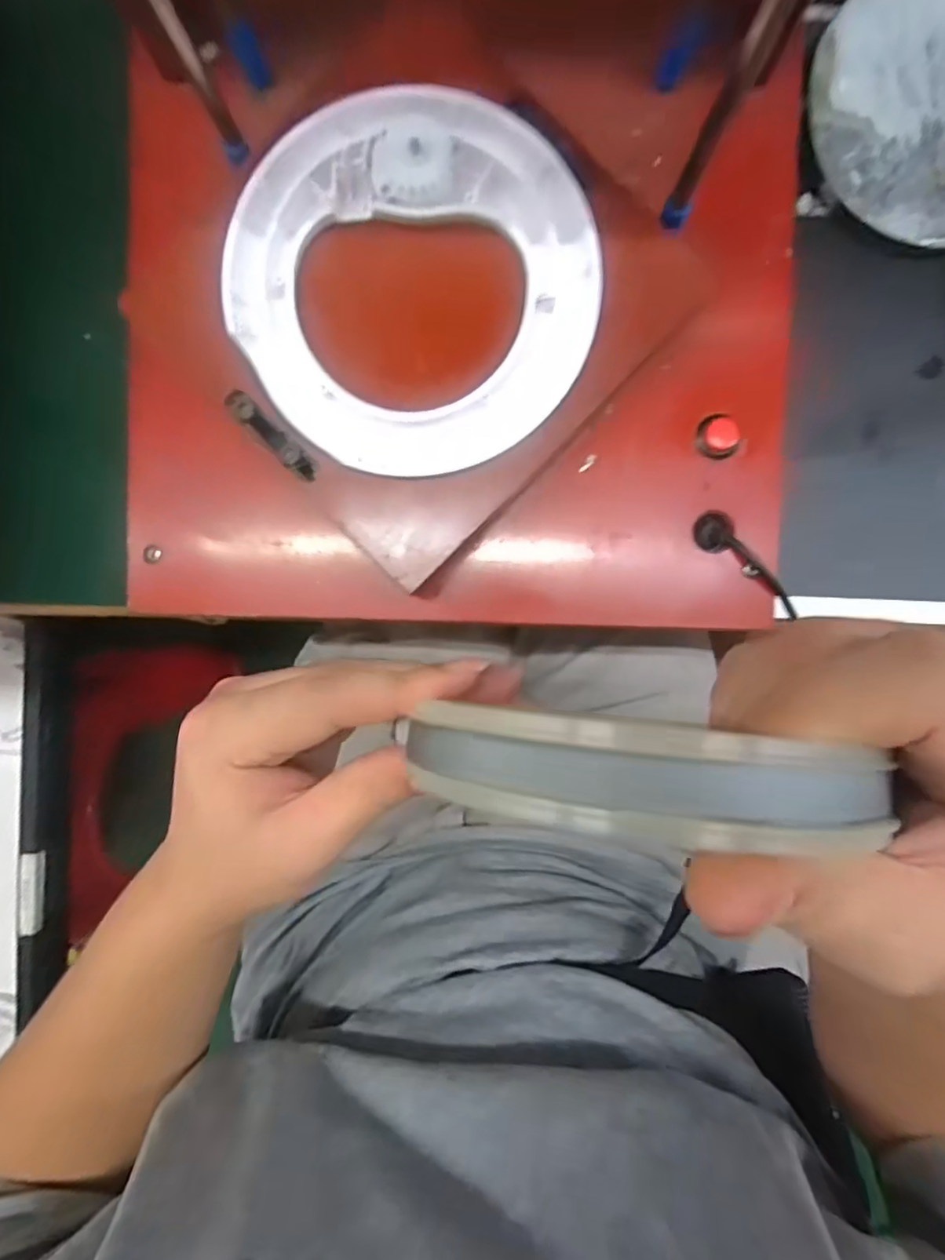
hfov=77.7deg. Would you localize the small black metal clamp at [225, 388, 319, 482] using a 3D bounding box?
[{"bbox_3d":[-0.077,-0.074,0.226,0.043,0.007,0.009,43,92,0],"label":"small black metal clamp"}]

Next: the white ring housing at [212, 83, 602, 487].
[{"bbox_3d":[-0.022,-0.127,0.212,0.128,0.012,0.135,0,92,1],"label":"white ring housing"}]

